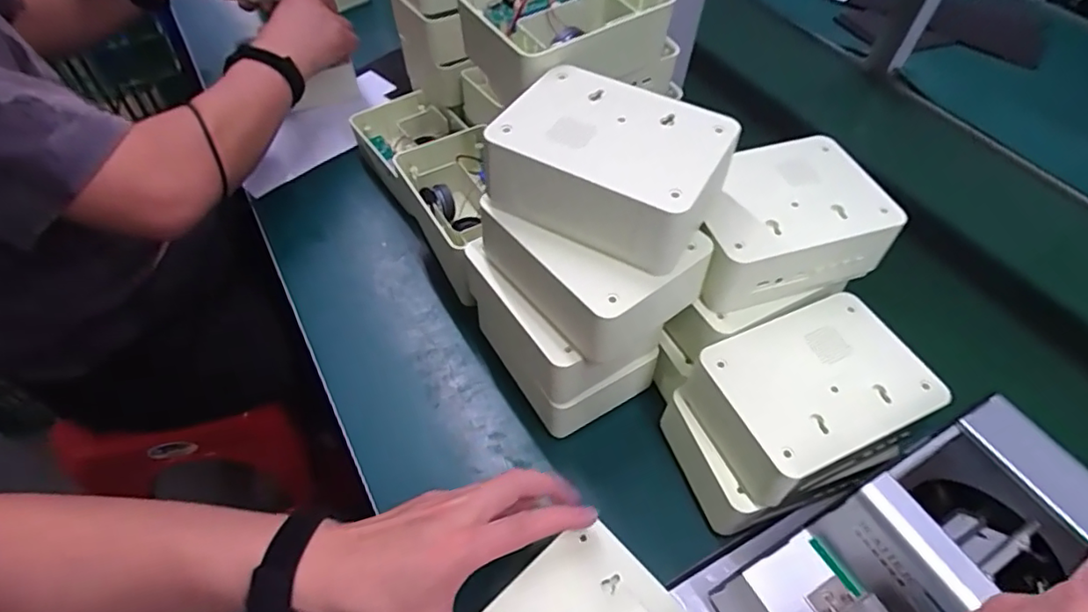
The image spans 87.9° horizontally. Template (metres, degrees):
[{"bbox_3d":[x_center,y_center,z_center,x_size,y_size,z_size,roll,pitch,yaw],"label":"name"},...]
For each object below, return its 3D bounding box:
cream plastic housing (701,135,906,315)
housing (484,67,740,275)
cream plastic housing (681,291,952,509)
[{"bbox_3d":[0.170,-0.063,0.421,0.135,0.058,0.098,-12,54,-10],"label":"cream plastic housing"},{"bbox_3d":[0.042,-0.092,0.376,0.139,0.058,0.104,23,55,15],"label":"housing"},{"bbox_3d":[0.187,0.064,0.399,0.141,0.052,0.107,-18,55,-15],"label":"cream plastic housing"}]

